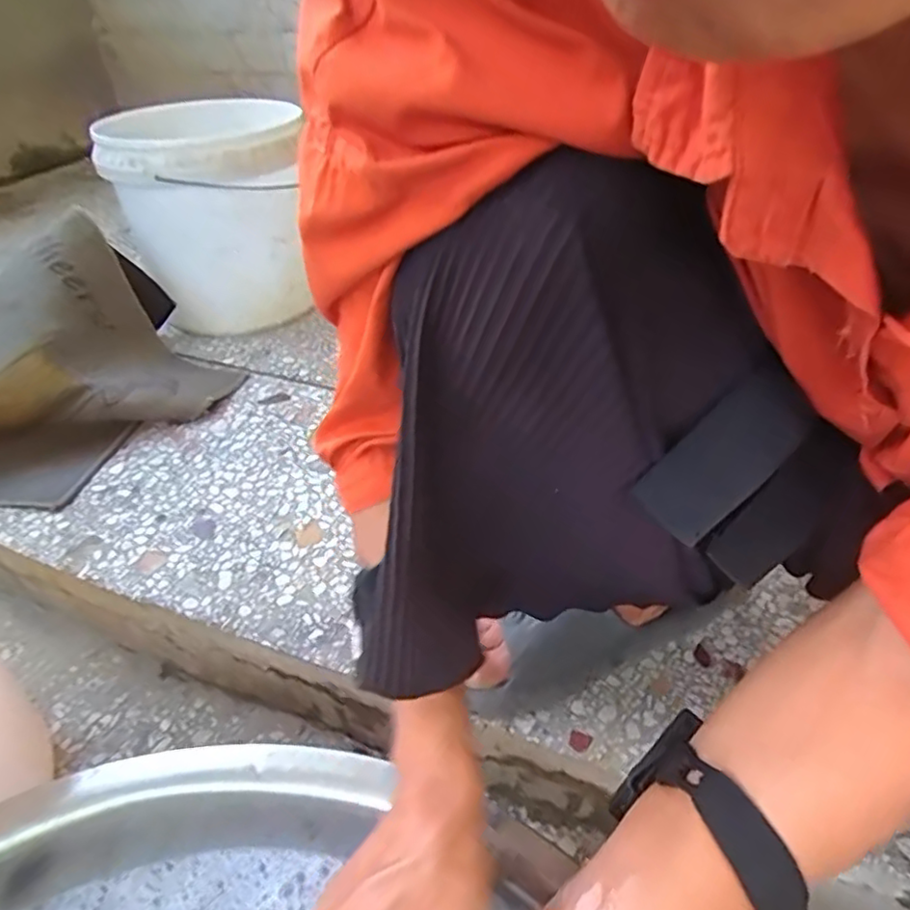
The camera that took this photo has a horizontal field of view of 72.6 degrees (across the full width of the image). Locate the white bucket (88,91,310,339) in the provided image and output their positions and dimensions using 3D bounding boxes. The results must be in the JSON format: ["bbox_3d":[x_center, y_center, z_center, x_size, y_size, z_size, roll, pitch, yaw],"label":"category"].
[{"bbox_3d":[-0.361,-0.356,0.945,0.249,0.287,0.243,-1,38,1],"label":"white bucket"}]

